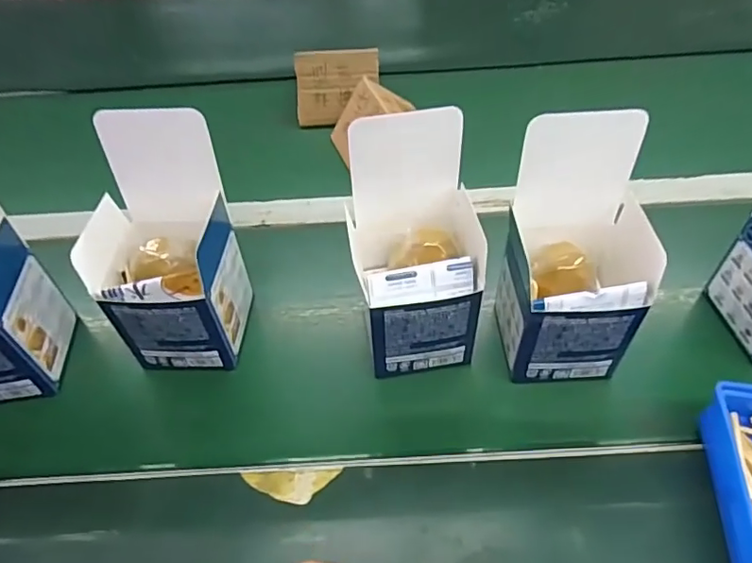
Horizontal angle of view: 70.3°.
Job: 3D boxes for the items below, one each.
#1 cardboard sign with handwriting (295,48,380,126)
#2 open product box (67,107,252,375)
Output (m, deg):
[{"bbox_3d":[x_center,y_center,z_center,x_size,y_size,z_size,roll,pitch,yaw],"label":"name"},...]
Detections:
[{"bbox_3d":[-0.046,-0.235,0.647,0.098,0.083,0.004,-3,14,0],"label":"cardboard sign with handwriting"},{"bbox_3d":[-0.161,-0.022,0.405,0.093,0.169,0.097,0,48,4],"label":"open product box"}]

